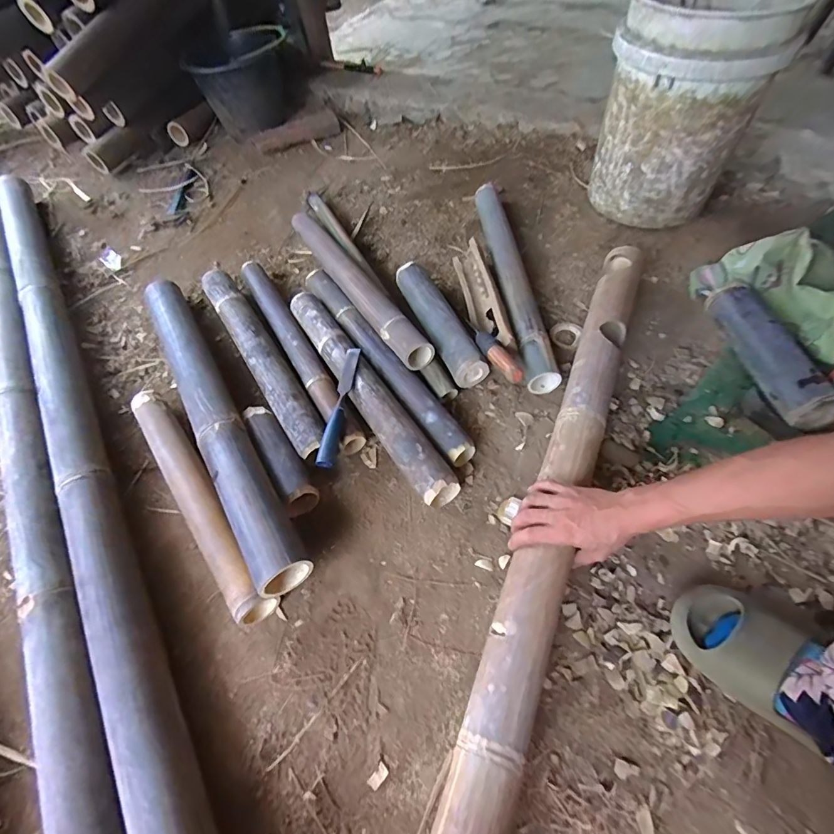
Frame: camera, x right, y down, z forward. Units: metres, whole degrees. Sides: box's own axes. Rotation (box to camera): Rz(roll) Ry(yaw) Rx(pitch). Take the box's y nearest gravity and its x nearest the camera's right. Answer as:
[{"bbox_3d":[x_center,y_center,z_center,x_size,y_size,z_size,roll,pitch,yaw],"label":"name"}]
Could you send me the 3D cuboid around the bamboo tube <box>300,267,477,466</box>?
[{"bbox_3d":[-0.075,-0.125,0.821,0.059,0.041,0.561,-31,61,-15],"label":"bamboo tube"}]

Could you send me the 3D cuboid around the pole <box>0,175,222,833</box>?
[{"bbox_3d":[-0.633,-0.028,0.782,0.075,0.083,1.518,-30,61,-15],"label":"pole"}]

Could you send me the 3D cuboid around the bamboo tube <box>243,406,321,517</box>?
[{"bbox_3d":[-0.224,0.063,0.711,0.062,0.052,0.222,-29,60,-14],"label":"bamboo tube"}]

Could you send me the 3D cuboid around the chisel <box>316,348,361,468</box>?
[{"bbox_3d":[-0.130,-0.017,0.734,0.027,0.030,0.231,5,58,7],"label":"chisel"}]

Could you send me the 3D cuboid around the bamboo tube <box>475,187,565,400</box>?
[{"bbox_3d":[0.192,-0.304,0.897,0.060,0.064,0.585,-6,57,0],"label":"bamboo tube"}]

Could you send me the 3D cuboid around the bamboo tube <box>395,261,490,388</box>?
[{"bbox_3d":[0.040,-0.187,0.849,0.072,0.070,0.318,-21,59,-10],"label":"bamboo tube"}]

